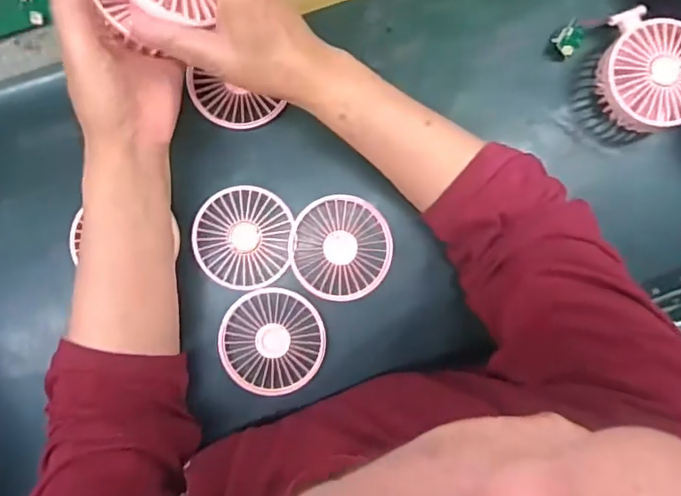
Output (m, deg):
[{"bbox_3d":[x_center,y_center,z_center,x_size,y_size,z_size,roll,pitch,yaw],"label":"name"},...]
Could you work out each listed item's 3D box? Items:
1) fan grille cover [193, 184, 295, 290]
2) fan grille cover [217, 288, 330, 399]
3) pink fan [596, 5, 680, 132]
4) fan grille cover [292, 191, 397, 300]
[{"bbox_3d":[-0.084,-0.009,0.475,0.081,0.013,0.085,6,86,-1],"label":"fan grille cover"},{"bbox_3d":[-0.059,0.081,0.475,0.088,0.009,0.088,3,86,-2],"label":"fan grille cover"},{"bbox_3d":[0.263,-0.146,0.470,0.088,0.048,0.099,19,86,0],"label":"pink fan"},{"bbox_3d":[0.001,0.000,0.478,0.086,0.017,0.087,3,86,-2],"label":"fan grille cover"}]

